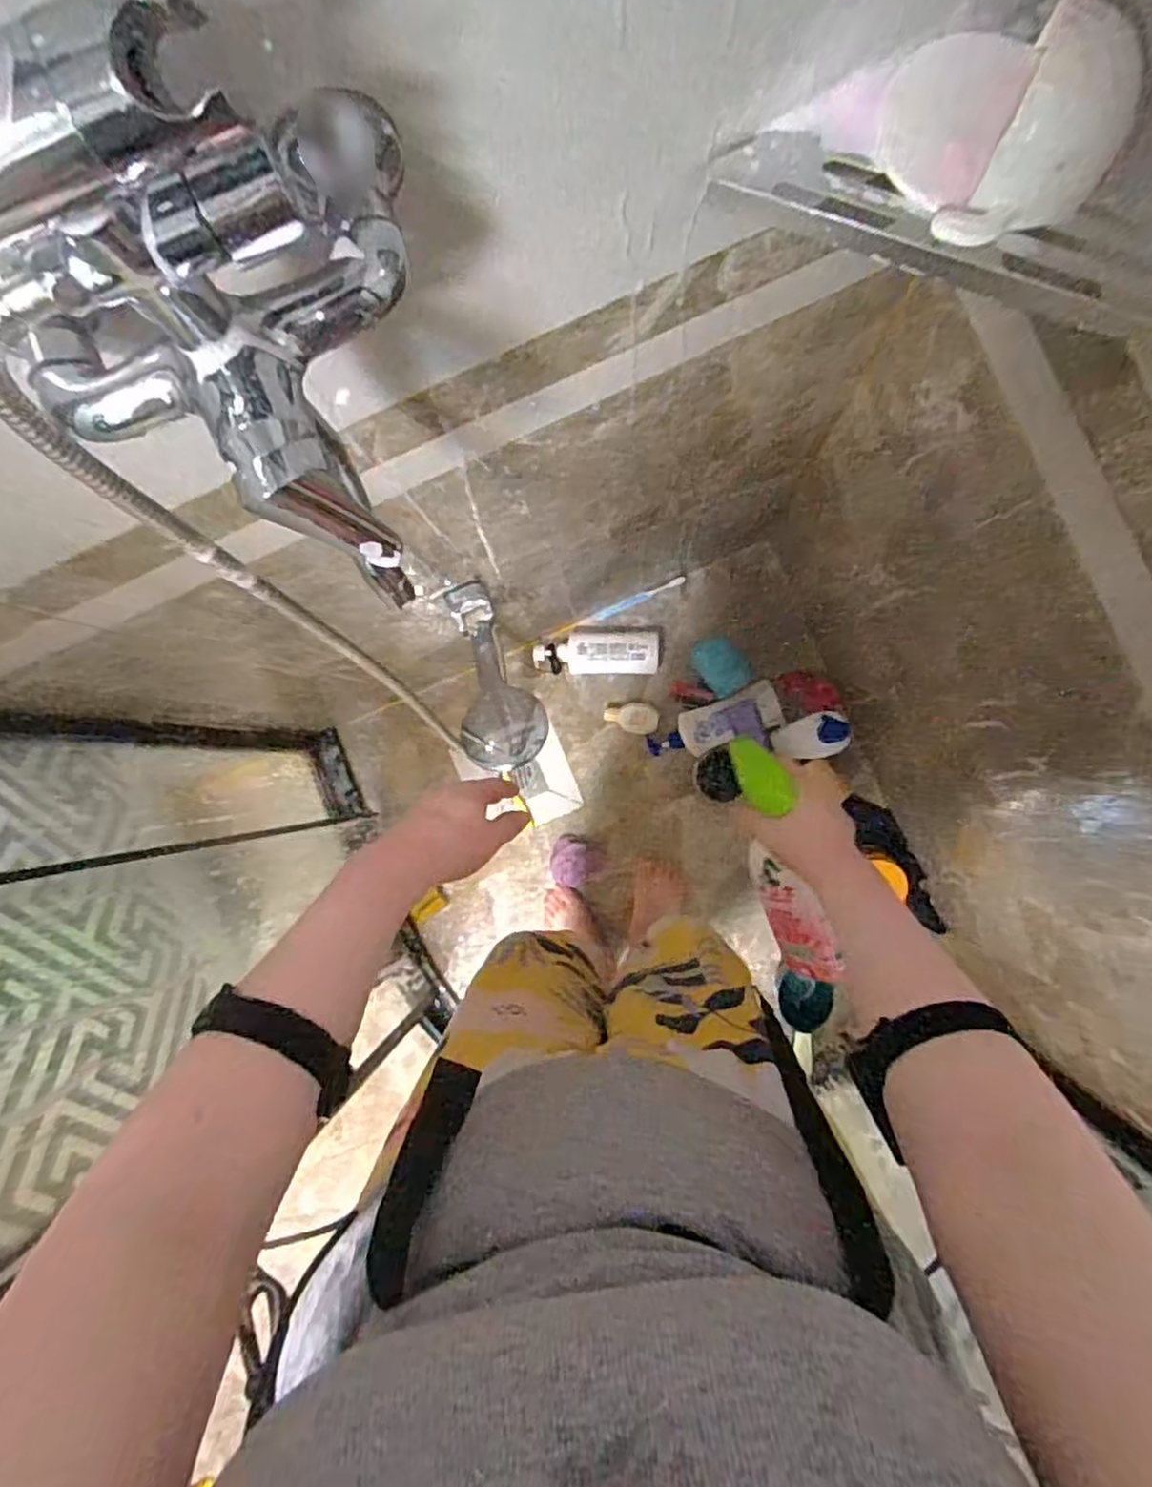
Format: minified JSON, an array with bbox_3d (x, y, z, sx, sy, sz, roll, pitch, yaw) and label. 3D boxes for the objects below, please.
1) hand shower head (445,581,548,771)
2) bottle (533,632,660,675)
[{"bbox_3d":[-0.107,-0.091,0.903,0.108,0.064,0.266,-17,68,4],"label":"hand shower head"},{"bbox_3d":[0.037,-0.175,1.367,0.241,0.059,0.081,2,89,5],"label":"bottle"}]

